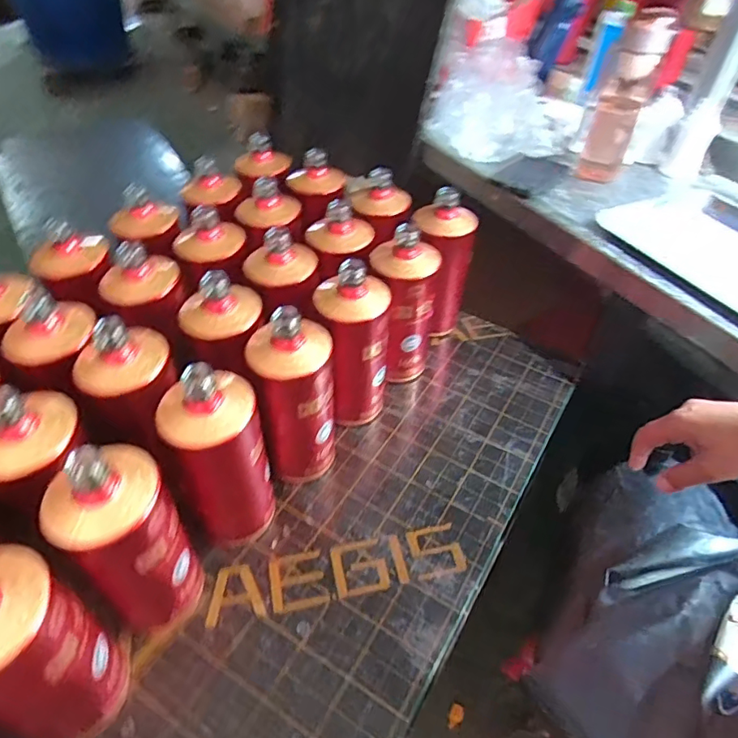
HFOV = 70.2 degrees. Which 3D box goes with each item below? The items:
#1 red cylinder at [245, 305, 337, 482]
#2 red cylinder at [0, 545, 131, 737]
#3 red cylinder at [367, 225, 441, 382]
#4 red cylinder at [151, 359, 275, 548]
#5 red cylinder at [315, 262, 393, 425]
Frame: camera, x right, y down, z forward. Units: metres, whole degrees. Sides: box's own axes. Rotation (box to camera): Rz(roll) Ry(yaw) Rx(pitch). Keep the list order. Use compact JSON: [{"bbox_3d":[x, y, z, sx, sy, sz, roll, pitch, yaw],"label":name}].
[{"bbox_3d":[-0.075,0.032,0.544,0.079,0.194,0.079,-6,48,-7],"label":"red cylinder"},{"bbox_3d":[-0.234,0.199,0.369,0.072,0.194,0.080,21,51,17],"label":"red cylinder"},{"bbox_3d":[0.043,-0.074,0.666,0.079,0.203,0.074,5,48,3],"label":"red cylinder"},{"bbox_3d":[-0.138,0.084,0.496,0.088,0.206,0.080,-18,51,-17],"label":"red cylinder"},{"bbox_3d":[-0.018,-0.021,0.607,0.079,0.202,0.070,1,48,-1],"label":"red cylinder"}]

